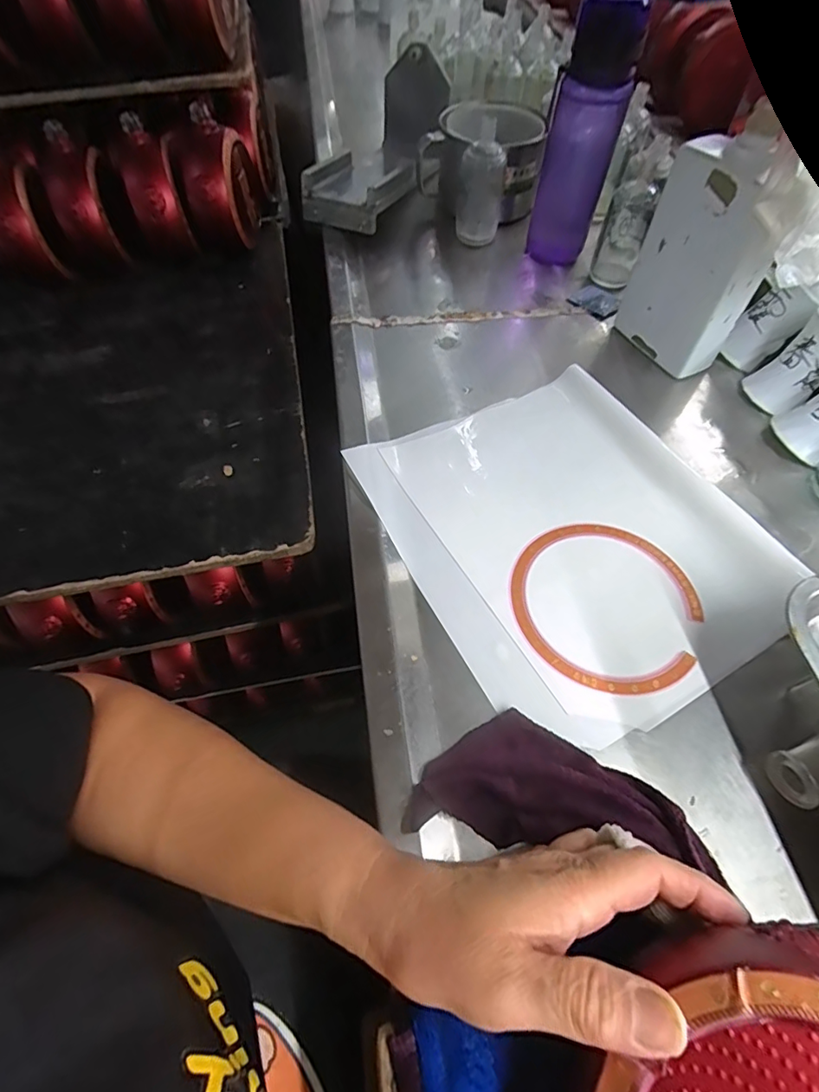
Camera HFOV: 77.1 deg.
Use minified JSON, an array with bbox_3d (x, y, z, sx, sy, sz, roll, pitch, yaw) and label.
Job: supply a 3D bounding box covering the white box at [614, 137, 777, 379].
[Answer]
[{"bbox_3d":[0.272,-0.264,0.480,0.045,0.176,0.108,-20,59,-11],"label":"white box"}]

